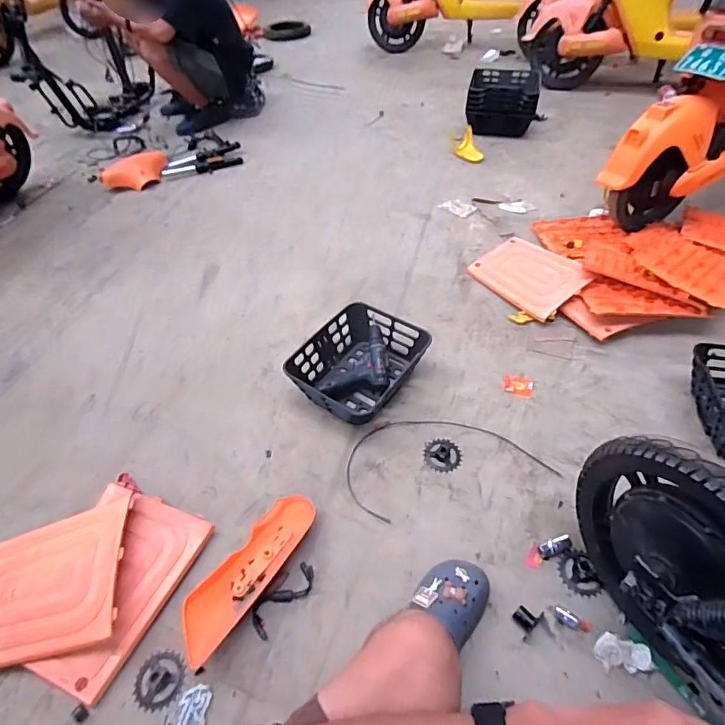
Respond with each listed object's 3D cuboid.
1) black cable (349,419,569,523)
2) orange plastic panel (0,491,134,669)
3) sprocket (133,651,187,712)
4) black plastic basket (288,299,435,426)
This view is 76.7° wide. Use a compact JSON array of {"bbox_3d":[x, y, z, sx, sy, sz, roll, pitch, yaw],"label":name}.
[{"bbox_3d":[0.186,0.216,1.064,0.452,0.013,0.239,-13,50,-8],"label":"black cable"},{"bbox_3d":[-0.613,0.420,0.875,0.340,0.039,0.264,-18,50,2],"label":"orange plastic panel"},{"bbox_3d":[-0.352,0.550,0.795,0.086,0.005,0.086,-2,49,2],"label":"sprocket"},{"bbox_3d":[-0.004,0.006,1.190,0.273,0.107,0.332,31,58,26],"label":"black plastic basket"}]

